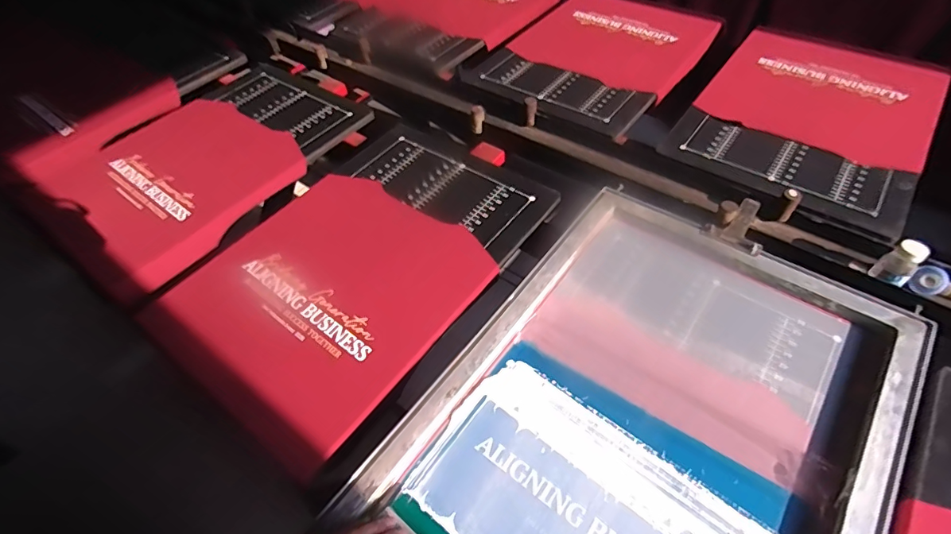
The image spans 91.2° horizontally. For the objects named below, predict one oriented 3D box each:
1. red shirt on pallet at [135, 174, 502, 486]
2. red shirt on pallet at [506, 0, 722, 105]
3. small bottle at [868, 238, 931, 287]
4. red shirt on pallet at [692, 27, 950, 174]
[{"bbox_3d":[-0.240,0.037,0.754,0.432,0.049,0.434,30,61,25],"label":"red shirt on pallet"},{"bbox_3d":[0.353,-0.575,1.197,0.414,0.053,0.387,31,61,25],"label":"red shirt on pallet"},{"bbox_3d":[0.591,-0.005,0.649,0.044,0.063,0.049,-31,56,-17],"label":"small bottle"},{"bbox_3d":[0.725,-0.370,0.970,0.395,0.016,0.404,31,61,25],"label":"red shirt on pallet"}]

